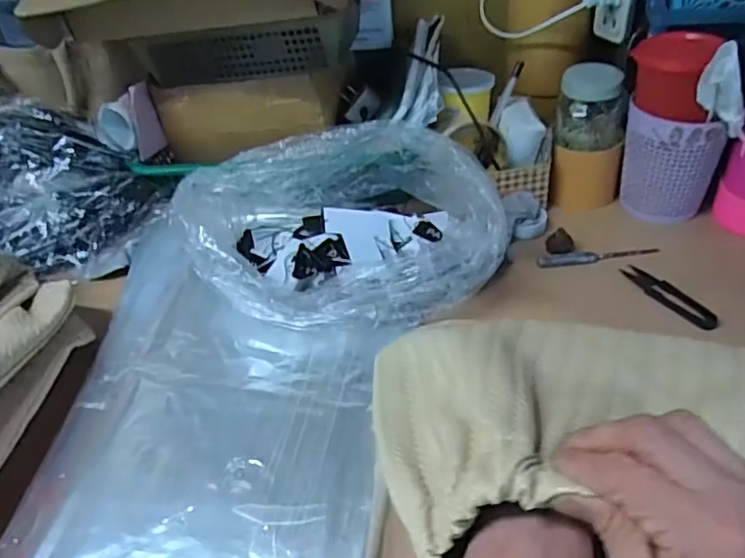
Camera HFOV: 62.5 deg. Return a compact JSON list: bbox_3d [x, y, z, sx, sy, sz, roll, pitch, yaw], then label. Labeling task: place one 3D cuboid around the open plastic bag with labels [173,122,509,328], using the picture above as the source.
[{"bbox_3d":[-0.034,-0.049,0.580,0.279,0.120,0.187,-10,41,-4],"label":"open plastic bag with labels"}]

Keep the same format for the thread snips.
[{"bbox_3d":[0.268,0.014,0.559,0.025,0.004,0.097,-25,44,-20],"label":"thread snips"}]

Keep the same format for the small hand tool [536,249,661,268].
[{"bbox_3d":[0.224,-0.024,0.608,0.117,0.011,0.015,-8,40,-2],"label":"small hand tool"}]

